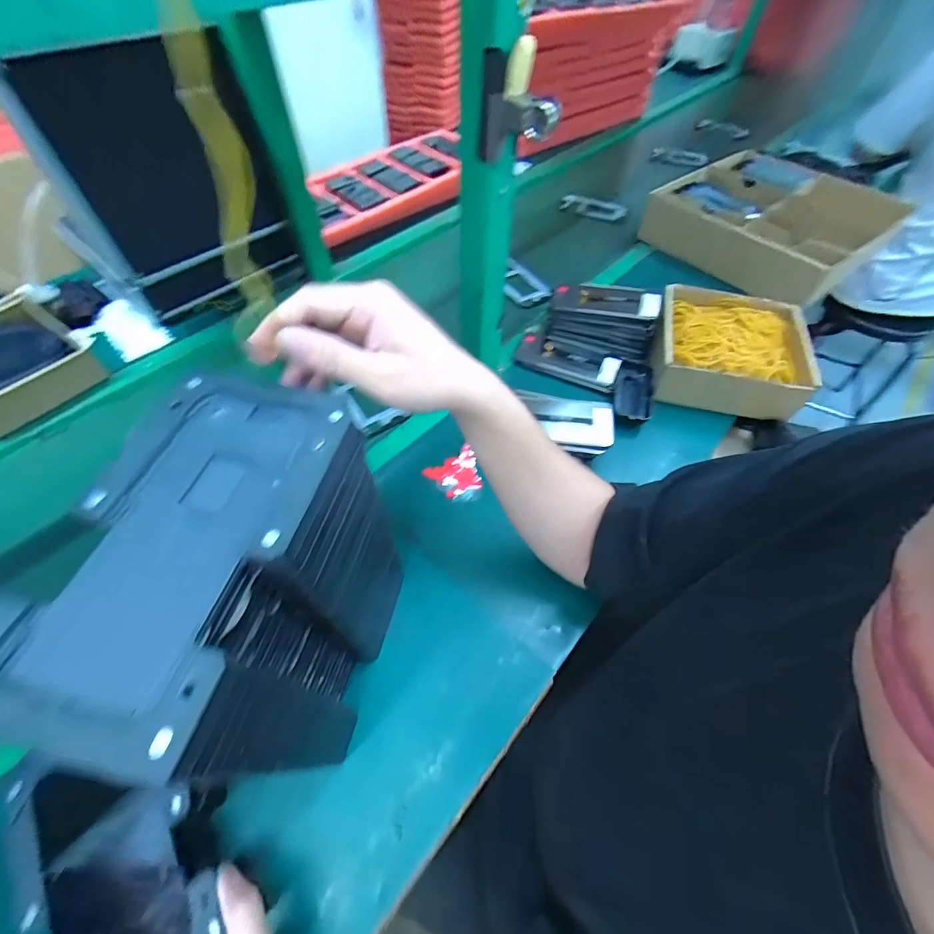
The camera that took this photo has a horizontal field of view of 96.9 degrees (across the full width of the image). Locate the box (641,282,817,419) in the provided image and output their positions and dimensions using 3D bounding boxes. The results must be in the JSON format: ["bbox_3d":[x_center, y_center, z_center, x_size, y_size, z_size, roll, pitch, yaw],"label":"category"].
[{"bbox_3d":[0.386,-0.174,0.616,0.221,0.071,0.194,11,56,5],"label":"box"}]

